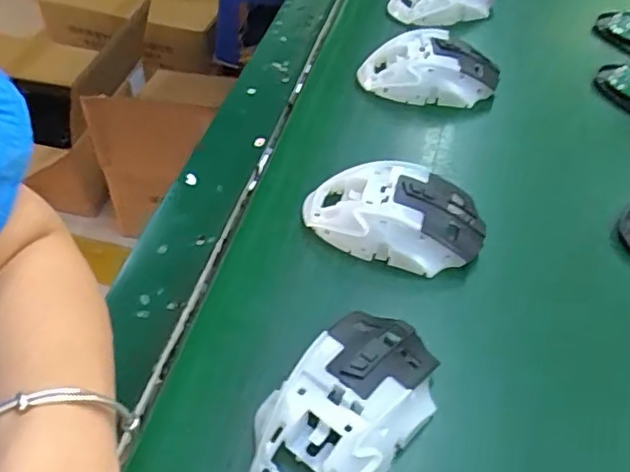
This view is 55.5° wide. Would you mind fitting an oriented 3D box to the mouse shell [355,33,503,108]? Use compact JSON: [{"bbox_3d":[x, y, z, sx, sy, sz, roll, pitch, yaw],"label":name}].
[{"bbox_3d":[0.096,-0.141,0.503,0.114,0.038,0.060,4,49,-2],"label":"mouse shell"}]

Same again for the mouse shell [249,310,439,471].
[{"bbox_3d":[0.017,0.084,0.300,0.069,0.035,0.114,31,54,20],"label":"mouse shell"}]

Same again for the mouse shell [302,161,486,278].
[{"bbox_3d":[0.050,-0.013,0.386,0.115,0.037,0.064,9,49,2],"label":"mouse shell"}]

